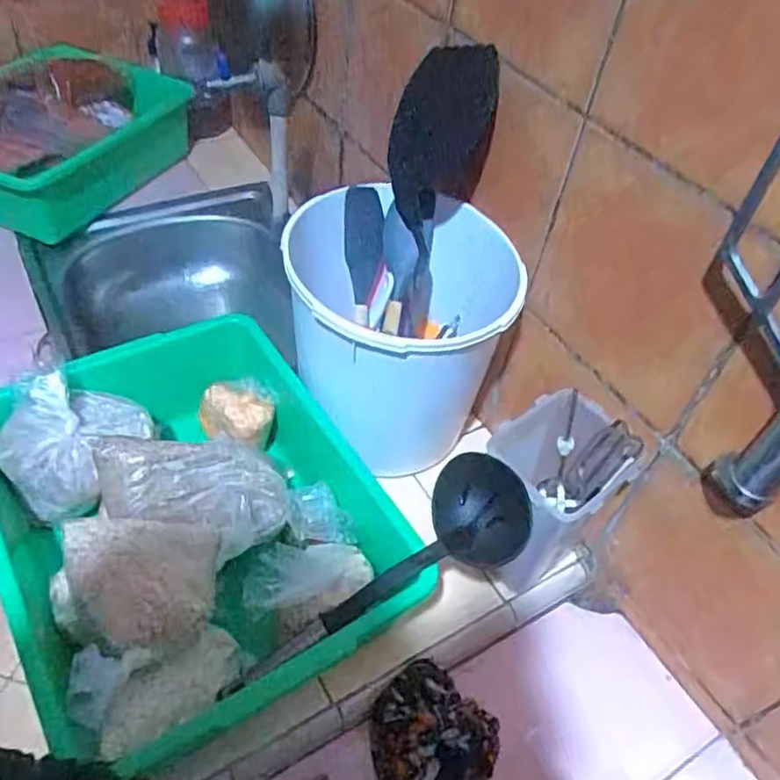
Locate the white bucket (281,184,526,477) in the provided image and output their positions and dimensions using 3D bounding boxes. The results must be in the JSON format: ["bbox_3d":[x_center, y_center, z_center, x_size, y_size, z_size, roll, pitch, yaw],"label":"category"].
[{"bbox_3d":[0.009,-0.054,0.733,0.237,0.247,0.254,3,48,-3],"label":"white bucket"}]

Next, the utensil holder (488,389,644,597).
[{"bbox_3d":[0.157,0.109,0.653,0.100,0.185,0.125,36,54,24],"label":"utensil holder"}]

